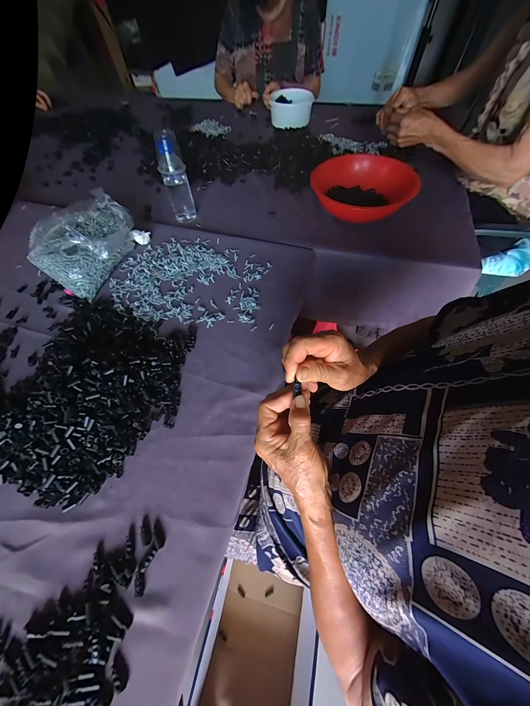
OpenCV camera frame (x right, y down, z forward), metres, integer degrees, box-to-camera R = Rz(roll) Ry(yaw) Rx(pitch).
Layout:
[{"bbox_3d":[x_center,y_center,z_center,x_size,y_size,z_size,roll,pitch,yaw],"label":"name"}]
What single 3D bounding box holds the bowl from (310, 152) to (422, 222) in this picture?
[{"bbox_3d":[0.239,-0.388,0.602,0.215,0.095,0.212,-1,61,1],"label":"bowl"}]

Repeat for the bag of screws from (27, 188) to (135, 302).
[{"bbox_3d":[-0.390,-0.239,0.527,0.162,0.099,0.200,26,64,15],"label":"bag of screws"}]

